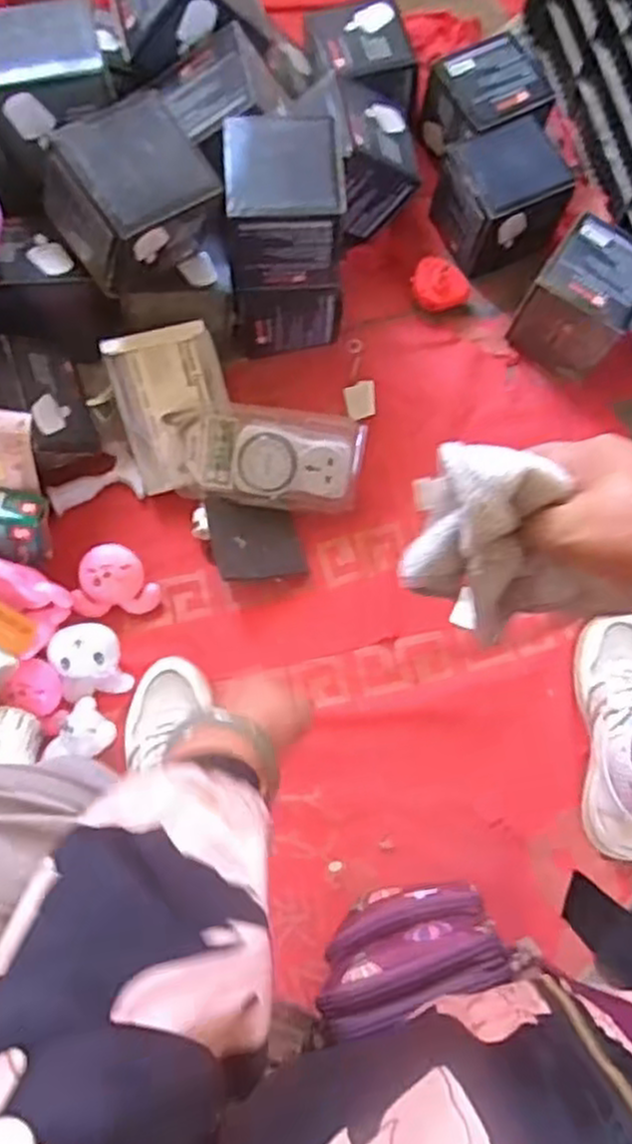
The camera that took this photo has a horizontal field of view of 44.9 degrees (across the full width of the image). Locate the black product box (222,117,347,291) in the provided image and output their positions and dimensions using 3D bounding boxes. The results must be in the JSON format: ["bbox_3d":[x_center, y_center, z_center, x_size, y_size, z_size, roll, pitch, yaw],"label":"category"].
[{"bbox_3d":[-0.031,-0.371,0.775,0.115,0.105,0.126,-4,74,-3],"label":"black product box"}]

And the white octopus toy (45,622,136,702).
[{"bbox_3d":[-0.233,0.092,0.783,0.068,0.043,0.074,-18,75,-7],"label":"white octopus toy"}]

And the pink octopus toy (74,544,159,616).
[{"bbox_3d":[-0.212,0.007,0.807,0.086,0.051,0.071,-3,74,-2],"label":"pink octopus toy"}]

